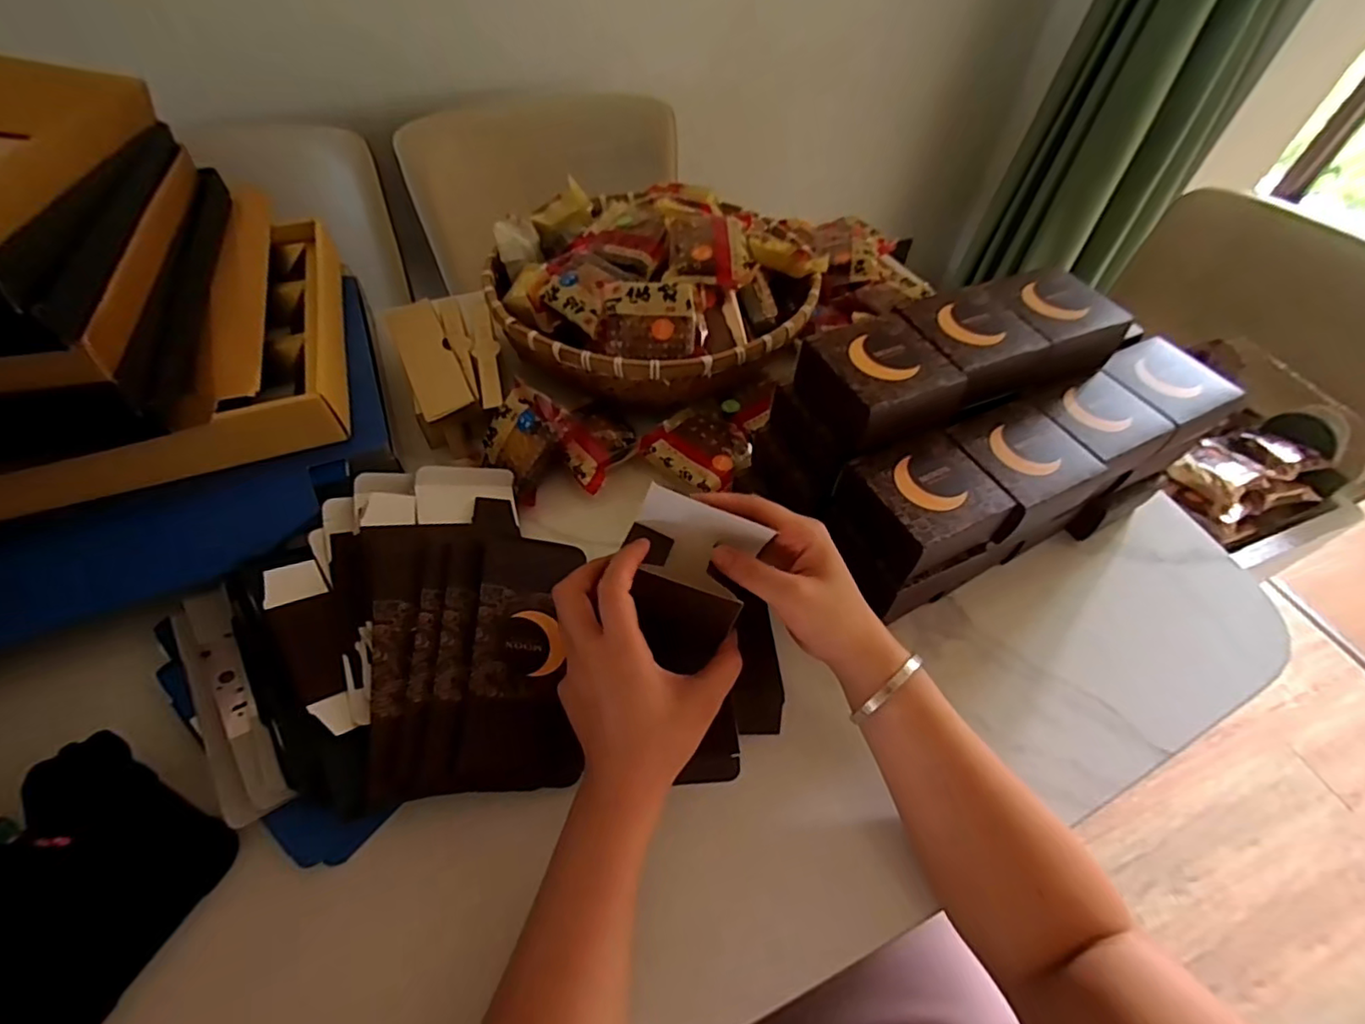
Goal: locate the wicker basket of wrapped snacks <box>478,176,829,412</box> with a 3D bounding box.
[{"bbox_3d":[-0.029,-0.256,0.643,0.338,0.124,0.321,1,53,-1],"label":"wicker basket of wrapped snacks"}]

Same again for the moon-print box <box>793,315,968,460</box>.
[{"bbox_3d":[0.146,-0.095,0.443,0.092,0.050,0.090,-20,56,-16],"label":"moon-print box"}]

